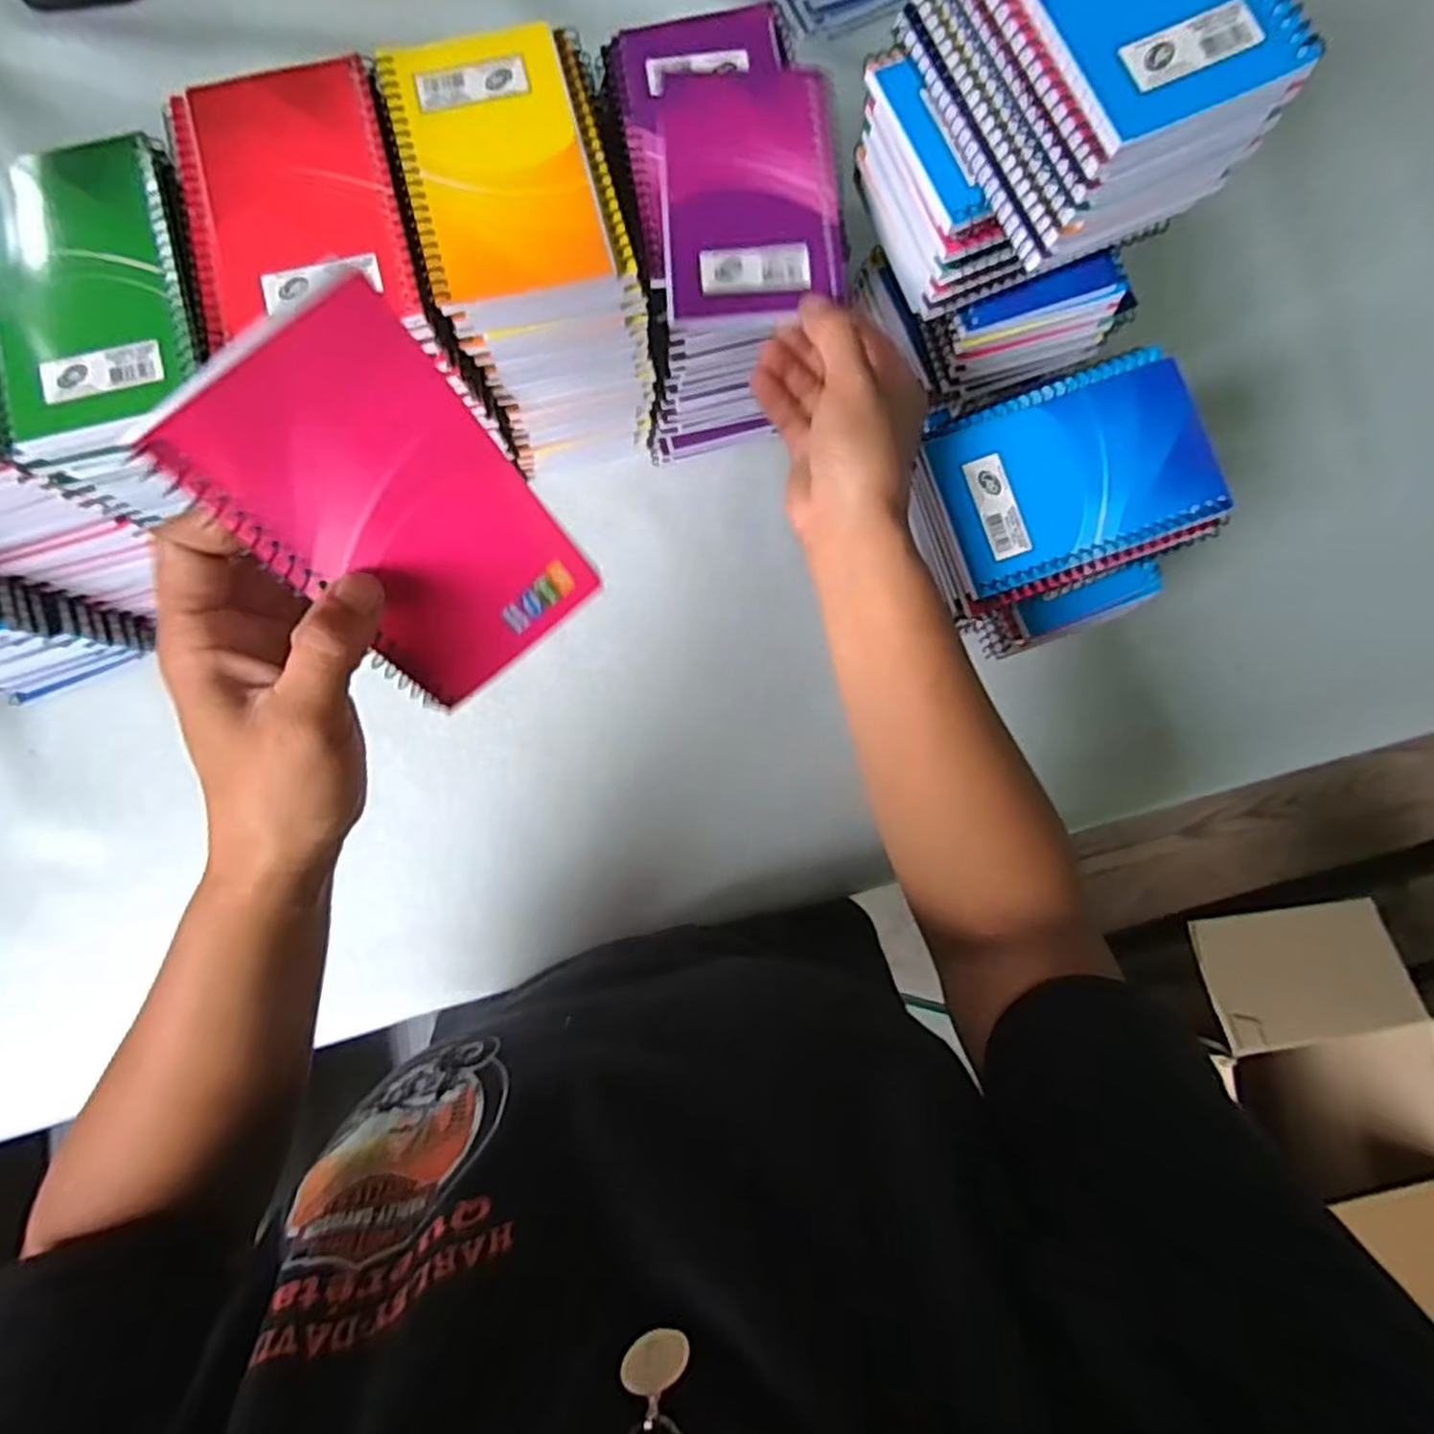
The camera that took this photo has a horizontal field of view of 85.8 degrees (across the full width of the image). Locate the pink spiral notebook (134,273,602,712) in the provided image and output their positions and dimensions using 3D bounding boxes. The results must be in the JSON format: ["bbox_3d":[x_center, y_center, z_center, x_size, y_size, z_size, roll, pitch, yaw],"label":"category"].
[{"bbox_3d":[-0.103,-0.064,0.259,0.080,0.127,0.004,-42,44,-5],"label":"pink spiral notebook"}]

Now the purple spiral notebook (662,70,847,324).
[{"bbox_3d":[0.017,-0.251,0.366,0.081,0.008,0.126,-2,84,0],"label":"purple spiral notebook"}]

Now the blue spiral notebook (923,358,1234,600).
[{"bbox_3d":[0.175,-0.117,0.376,0.128,0.013,0.081,-19,85,-2],"label":"blue spiral notebook"}]

